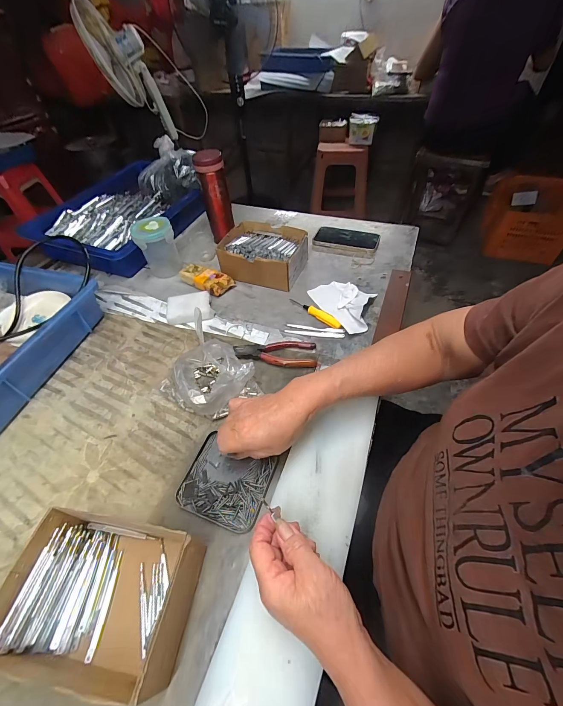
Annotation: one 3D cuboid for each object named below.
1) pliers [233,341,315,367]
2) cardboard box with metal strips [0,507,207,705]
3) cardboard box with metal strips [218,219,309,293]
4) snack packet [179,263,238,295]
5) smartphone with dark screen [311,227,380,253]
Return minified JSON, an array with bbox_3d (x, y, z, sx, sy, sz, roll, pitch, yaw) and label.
[{"bbox_3d":[-0.011,0.001,0.498,0.133,0.014,0.048,2,50,5],"label":"pliers"},{"bbox_3d":[-0.164,0.223,0.283,0.155,0.067,0.116,4,50,6],"label":"cardboard box with metal strips"},{"bbox_3d":[-0.036,-0.211,0.643,0.172,0.067,0.132,14,52,14],"label":"cardboard box with metal strips"},{"bbox_3d":[-0.159,-0.153,0.623,0.114,0.028,0.049,22,54,20],"label":"snack packet"},{"bbox_3d":[0.153,-0.269,0.708,0.147,0.015,0.073,16,53,16],"label":"smartphone with dark screen"}]

